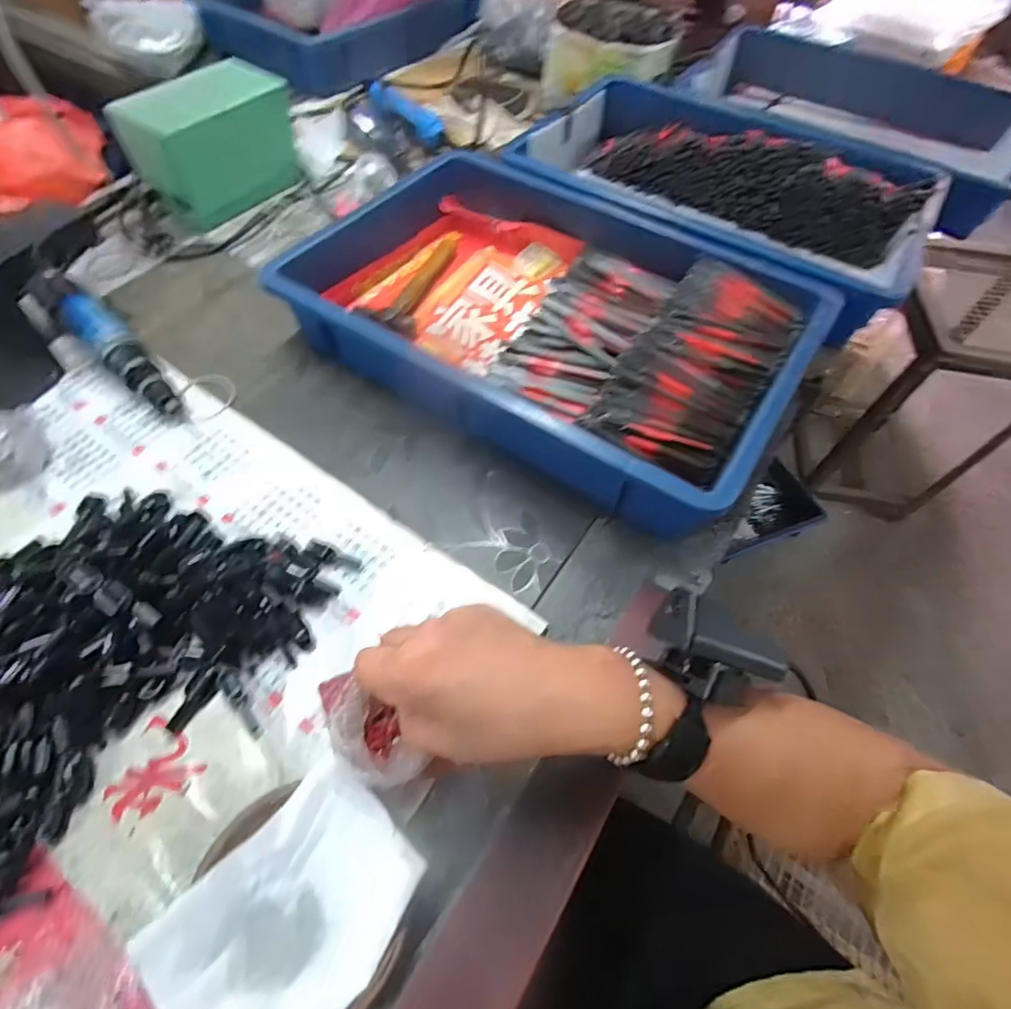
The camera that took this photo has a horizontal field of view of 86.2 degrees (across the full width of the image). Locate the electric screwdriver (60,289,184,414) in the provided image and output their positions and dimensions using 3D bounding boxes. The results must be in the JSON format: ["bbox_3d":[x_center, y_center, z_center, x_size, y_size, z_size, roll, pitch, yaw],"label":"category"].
[{"bbox_3d":[-0.341,-0.140,0.476,0.168,0.031,0.036,38,63,19],"label":"electric screwdriver"}]

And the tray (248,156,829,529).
[{"bbox_3d":[0.038,-0.182,0.491,0.428,0.076,0.285,31,61,16],"label":"tray"}]

